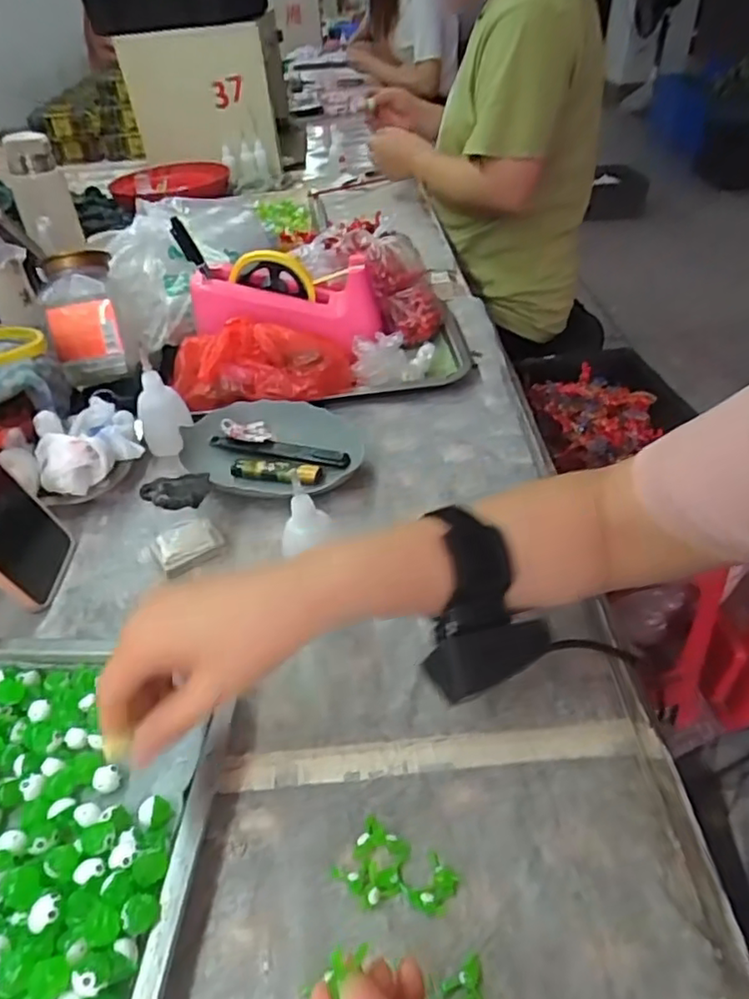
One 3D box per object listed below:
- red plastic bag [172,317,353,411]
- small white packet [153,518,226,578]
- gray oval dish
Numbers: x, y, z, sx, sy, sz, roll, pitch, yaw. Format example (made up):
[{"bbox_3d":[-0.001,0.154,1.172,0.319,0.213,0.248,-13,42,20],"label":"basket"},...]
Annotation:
[{"bbox_3d":[-0.109,-0.134,0.618,0.173,0.069,0.073,-9,41,-5],"label":"red plastic bag"},{"bbox_3d":[-0.147,0.035,0.493,0.049,0.016,0.042,-26,45,-23],"label":"small white packet"},{"bbox_3d":[-0.094,-0.044,0.564,0.159,0.028,0.121,-4,41,1],"label":"gray oval dish"}]

